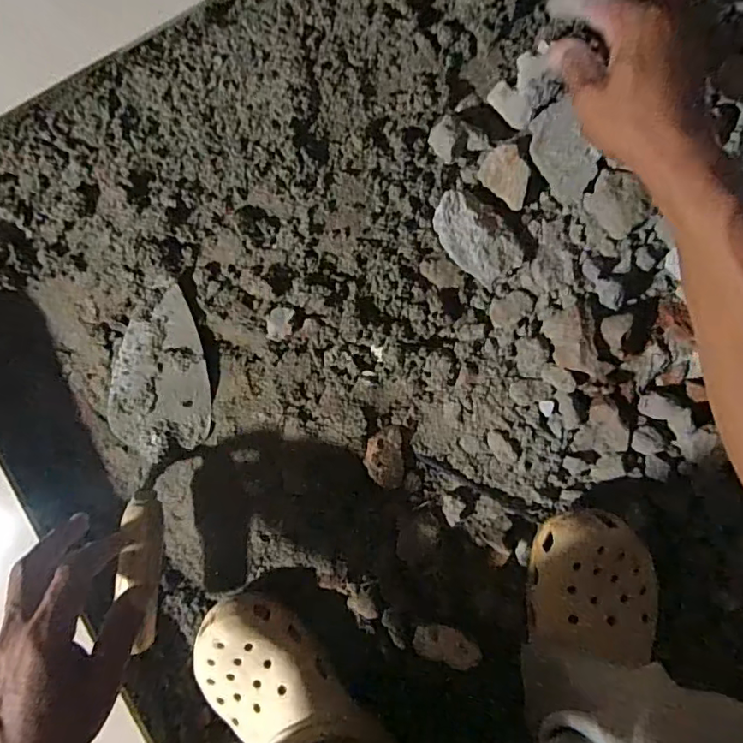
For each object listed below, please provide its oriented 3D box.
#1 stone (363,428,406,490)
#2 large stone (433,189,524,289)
[{"bbox_3d":[0.012,0.080,0.476,0.034,0.018,0.053,-6,99,2],"label":"stone"},{"bbox_3d":[0.088,-0.113,0.448,0.082,0.021,0.050,42,98,-6],"label":"large stone"}]

